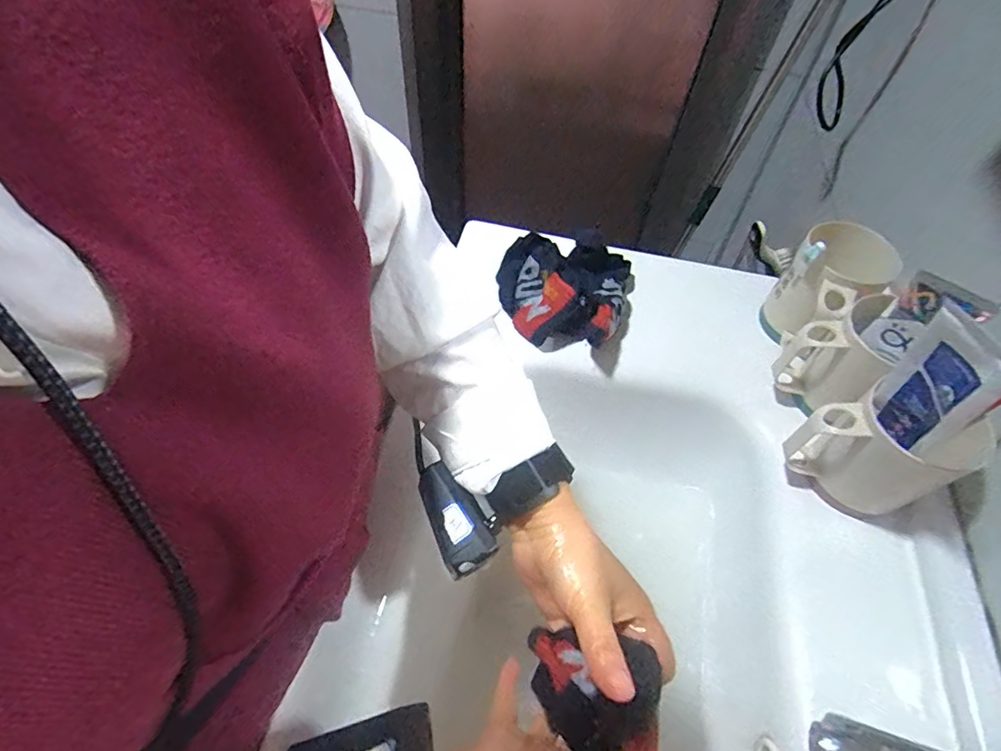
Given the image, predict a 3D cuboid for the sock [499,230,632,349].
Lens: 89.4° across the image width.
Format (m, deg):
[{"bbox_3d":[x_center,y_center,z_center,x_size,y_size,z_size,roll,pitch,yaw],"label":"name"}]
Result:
[{"bbox_3d":[0.064,-0.088,0.520,0.130,0.059,0.121,5,56,0],"label":"sock"}]

